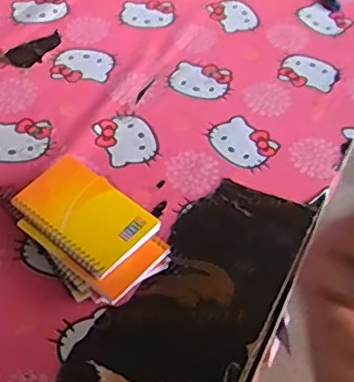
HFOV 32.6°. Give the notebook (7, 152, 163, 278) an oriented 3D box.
[{"bbox_3d":[-0.091,0.020,0.592,0.131,0.015,0.082,36,55,23],"label":"notebook"}]

